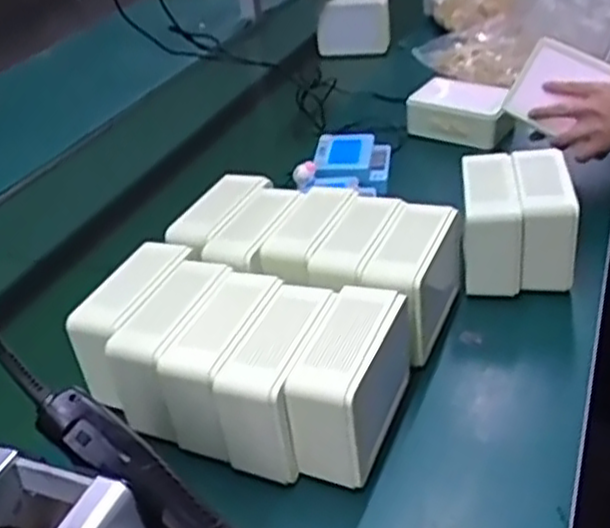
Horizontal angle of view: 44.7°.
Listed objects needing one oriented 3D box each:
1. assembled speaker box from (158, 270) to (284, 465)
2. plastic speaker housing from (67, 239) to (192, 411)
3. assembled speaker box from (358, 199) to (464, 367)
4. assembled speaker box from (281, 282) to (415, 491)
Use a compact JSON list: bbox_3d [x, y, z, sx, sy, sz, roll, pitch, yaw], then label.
[{"bbox_3d":[-0.065,0.081,0.642,0.062,0.088,0.141,8,36,23],"label":"assembled speaker box"},{"bbox_3d":[-0.158,0.052,0.697,0.063,0.091,0.156,6,35,20],"label":"plastic speaker housing"},{"bbox_3d":[0.106,0.020,0.717,0.068,0.109,0.131,10,37,26],"label":"assembled speaker box"},{"bbox_3d":[0.043,0.098,0.616,0.059,0.107,0.147,7,36,22],"label":"assembled speaker box"}]

